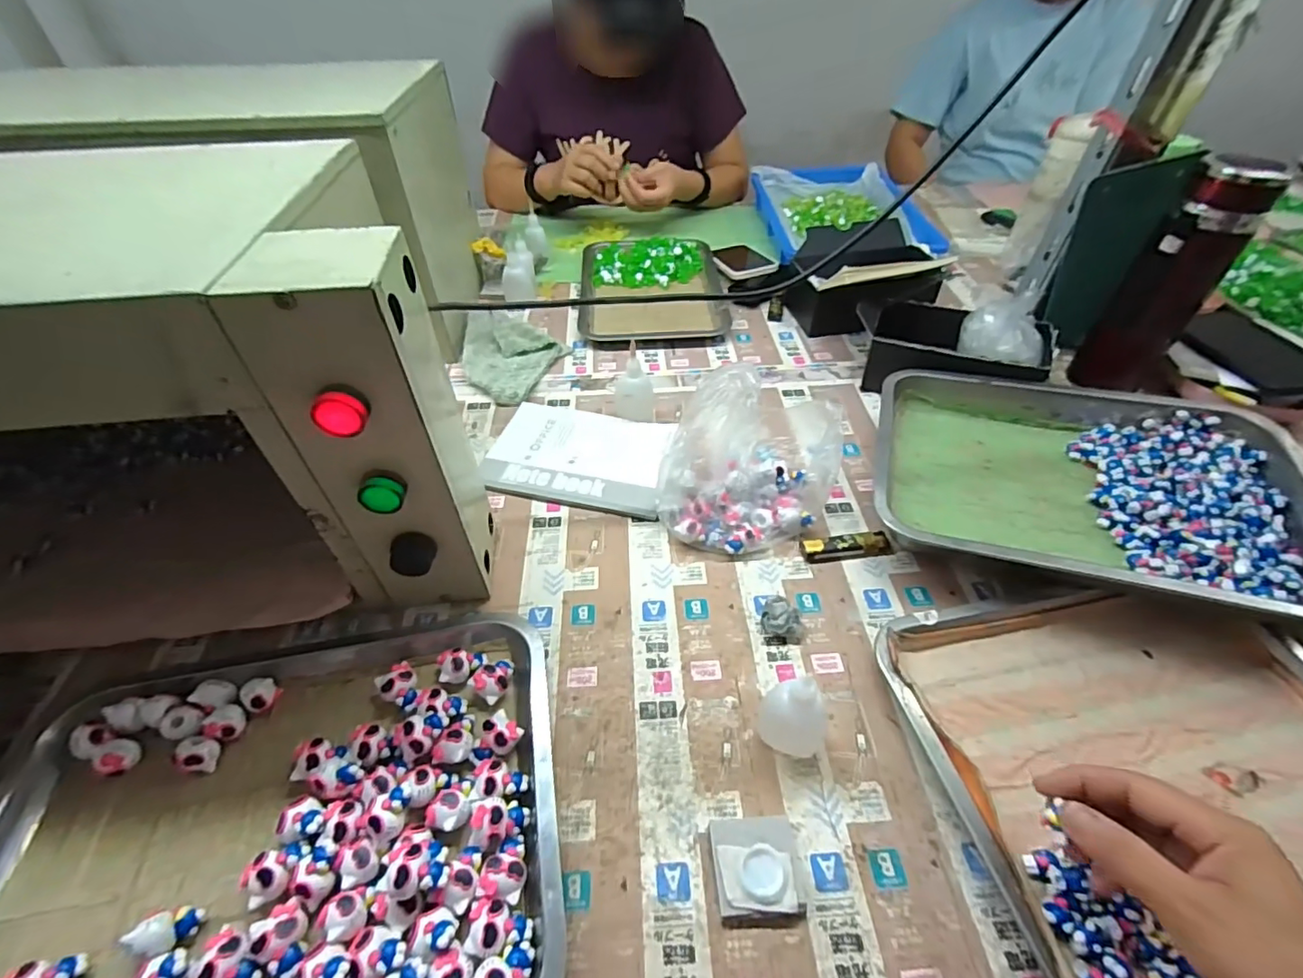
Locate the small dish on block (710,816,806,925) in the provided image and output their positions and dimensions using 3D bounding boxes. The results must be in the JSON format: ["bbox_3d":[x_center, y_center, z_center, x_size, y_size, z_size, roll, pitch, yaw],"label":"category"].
[{"bbox_3d":[0.064,0.226,0.335,0.051,0.016,0.052,-3,46,-2],"label":"small dish on block"}]

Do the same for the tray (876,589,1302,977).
[{"bbox_3d":[0.343,0.180,0.372,0.302,0.033,0.256,-8,47,-7],"label":"tray"}]

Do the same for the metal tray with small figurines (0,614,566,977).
[{"bbox_3d":[-0.239,0.213,0.343,0.355,0.034,0.268,-9,47,-8],"label":"metal tray with small figurines"}]

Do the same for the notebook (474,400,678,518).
[{"bbox_3d":[-0.075,-0.038,0.597,0.189,0.013,0.145,9,44,8],"label":"notebook"}]

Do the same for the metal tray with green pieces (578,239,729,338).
[{"bbox_3d":[-0.002,-0.313,0.855,0.210,0.036,0.271,-4,47,-3],"label":"metal tray with green pieces"}]

